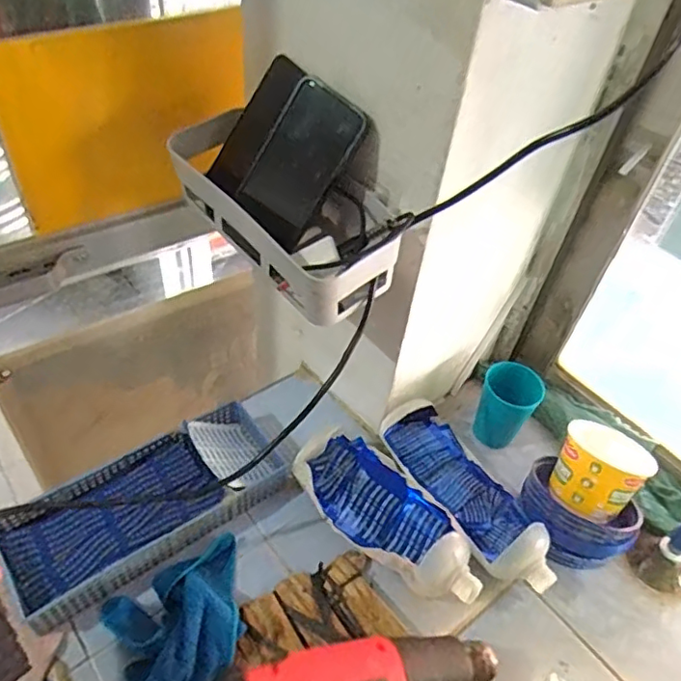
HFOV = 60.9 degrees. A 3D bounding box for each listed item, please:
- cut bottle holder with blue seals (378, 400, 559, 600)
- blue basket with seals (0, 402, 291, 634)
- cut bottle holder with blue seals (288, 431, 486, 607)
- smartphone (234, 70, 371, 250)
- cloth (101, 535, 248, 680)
[{"bbox_3d":[0.146,0.178,0.667,0.090,0.060,0.248,-21,52,-23],"label":"cut bottle holder with blue seals"},{"bbox_3d":[-0.209,0.179,0.642,0.302,0.051,0.129,-27,54,-27],"label":"blue basket with seals"},{"bbox_3d":[0.055,0.185,0.636,0.231,0.062,0.096,36,53,25],"label":"cut bottle holder with blue seals"},{"bbox_3d":[-0.041,-0.165,0.539,0.078,0.140,0.010,38,19,13],"label":"smartphone"},{"bbox_3d":[-0.145,0.274,0.550,0.141,0.056,0.153,-18,51,-21],"label":"cloth"}]

